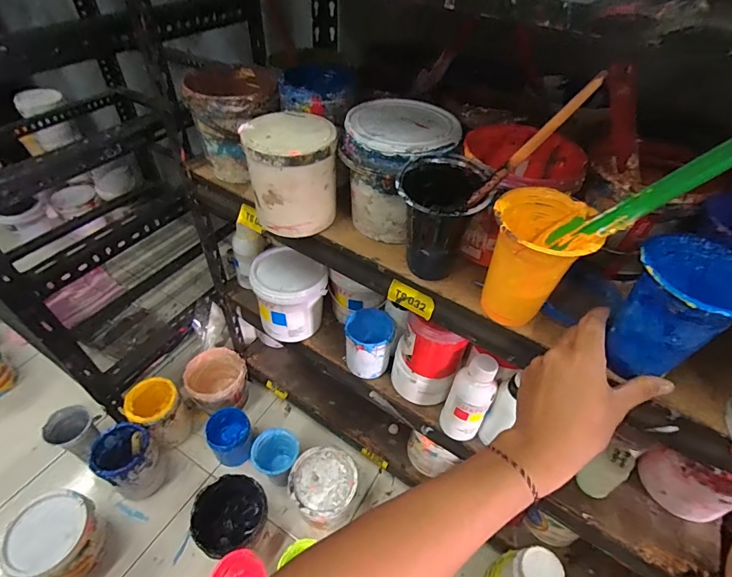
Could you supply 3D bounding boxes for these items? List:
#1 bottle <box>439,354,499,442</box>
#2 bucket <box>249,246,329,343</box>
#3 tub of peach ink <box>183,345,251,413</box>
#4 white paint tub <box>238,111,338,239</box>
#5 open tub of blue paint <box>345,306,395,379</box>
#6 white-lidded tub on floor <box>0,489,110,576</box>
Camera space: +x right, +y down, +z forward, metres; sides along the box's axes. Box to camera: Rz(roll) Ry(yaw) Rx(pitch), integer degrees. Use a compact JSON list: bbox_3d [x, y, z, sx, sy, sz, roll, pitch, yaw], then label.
[{"bbox_3d":[0.147,0.156,0.569,0.057,0.146,0.054,24,49,19],"label":"bottle"},{"bbox_3d":[-0.131,0.013,0.698,0.115,0.132,0.108,2,46,-2],"label":"bucket"},{"bbox_3d":[-0.349,0.228,0.949,0.139,0.136,0.131,2,46,-2],"label":"tub of peach ink"},{"bbox_3d":[-0.085,-0.133,0.473,0.104,0.113,0.090,-4,46,-8],"label":"white paint tub"},{"bbox_3d":[0.005,0.085,0.650,0.078,0.091,0.081,-1,46,-4],"label":"open tub of blue paint"},{"bbox_3d":[-0.538,0.446,0.716,0.114,0.162,0.118,2,46,-2],"label":"white-lidded tub on floor"}]

